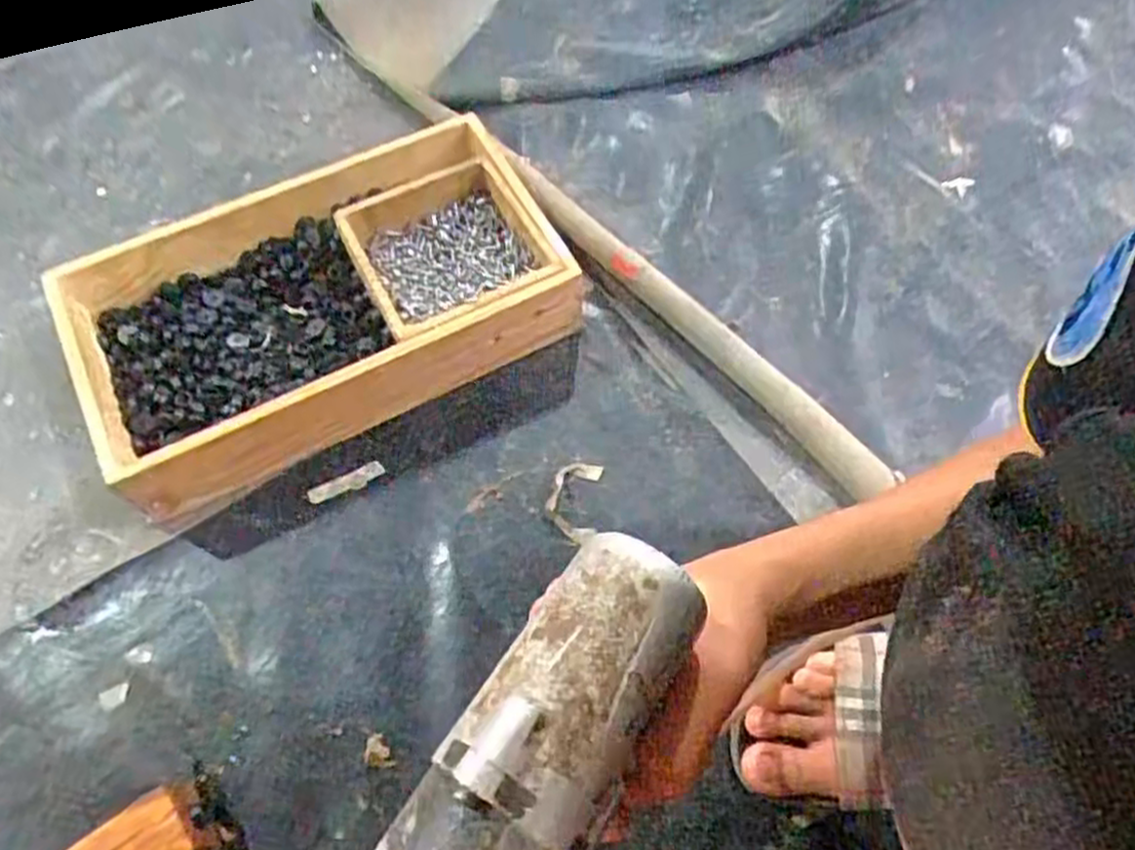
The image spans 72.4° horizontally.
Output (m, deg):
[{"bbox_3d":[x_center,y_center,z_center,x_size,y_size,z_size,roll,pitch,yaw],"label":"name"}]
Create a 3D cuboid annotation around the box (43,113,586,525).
[{"bbox_3d":[-0.193,-0.098,0.622,0.354,0.090,0.197,-27,68,-15],"label":"box"}]

